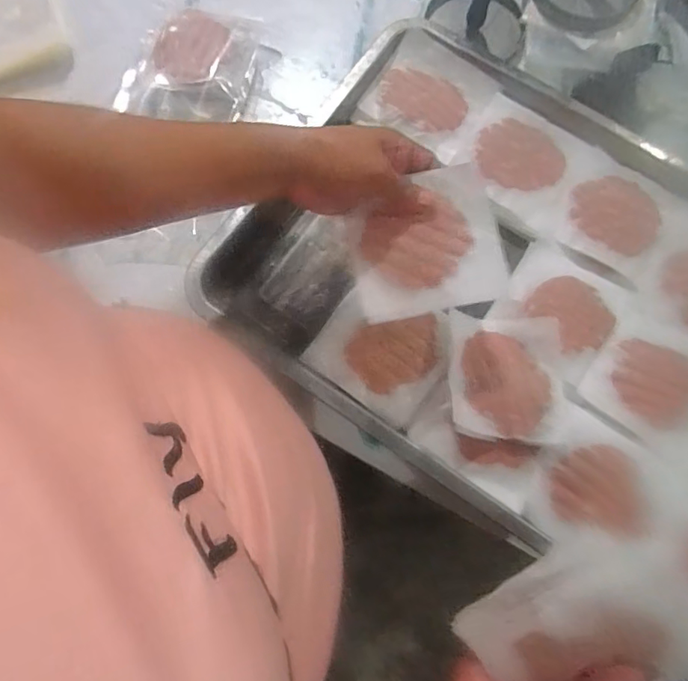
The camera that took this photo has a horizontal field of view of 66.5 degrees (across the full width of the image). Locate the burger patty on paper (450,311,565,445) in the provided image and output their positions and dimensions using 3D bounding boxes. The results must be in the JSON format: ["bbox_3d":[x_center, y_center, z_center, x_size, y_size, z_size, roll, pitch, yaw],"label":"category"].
[{"bbox_3d":[0.143,0.030,0.457,0.101,0.025,0.111,5,73,2],"label":"burger patty on paper"}]

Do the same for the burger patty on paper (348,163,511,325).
[{"bbox_3d":[0.065,-0.076,0.410,0.115,0.025,0.105,-9,73,-2],"label":"burger patty on paper"}]

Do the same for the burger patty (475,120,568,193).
[{"bbox_3d":[0.178,-0.188,0.529,0.086,0.009,0.080,6,73,2],"label":"burger patty"}]

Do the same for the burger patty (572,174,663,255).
[{"bbox_3d":[0.265,-0.125,0.512,0.083,0.005,0.072,30,75,9],"label":"burger patty"}]

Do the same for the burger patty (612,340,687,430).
[{"bbox_3d":[0.287,0.042,0.474,0.086,0.010,0.074,21,74,7],"label":"burger patty"}]

